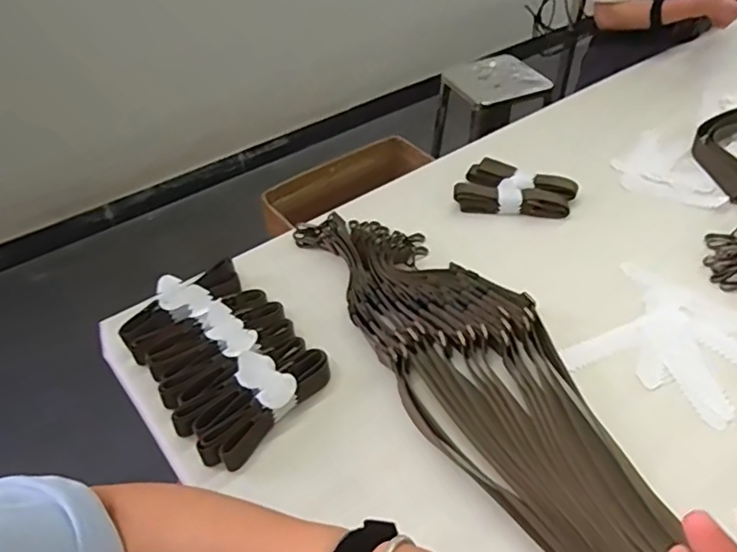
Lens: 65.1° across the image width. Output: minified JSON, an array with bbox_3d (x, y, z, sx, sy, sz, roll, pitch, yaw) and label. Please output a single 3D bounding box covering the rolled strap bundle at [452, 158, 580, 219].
[{"bbox_3d":[0.265,-0.146,1.038,0.193,0.044,0.138,16,47,20],"label":"rolled strap bundle"}]

